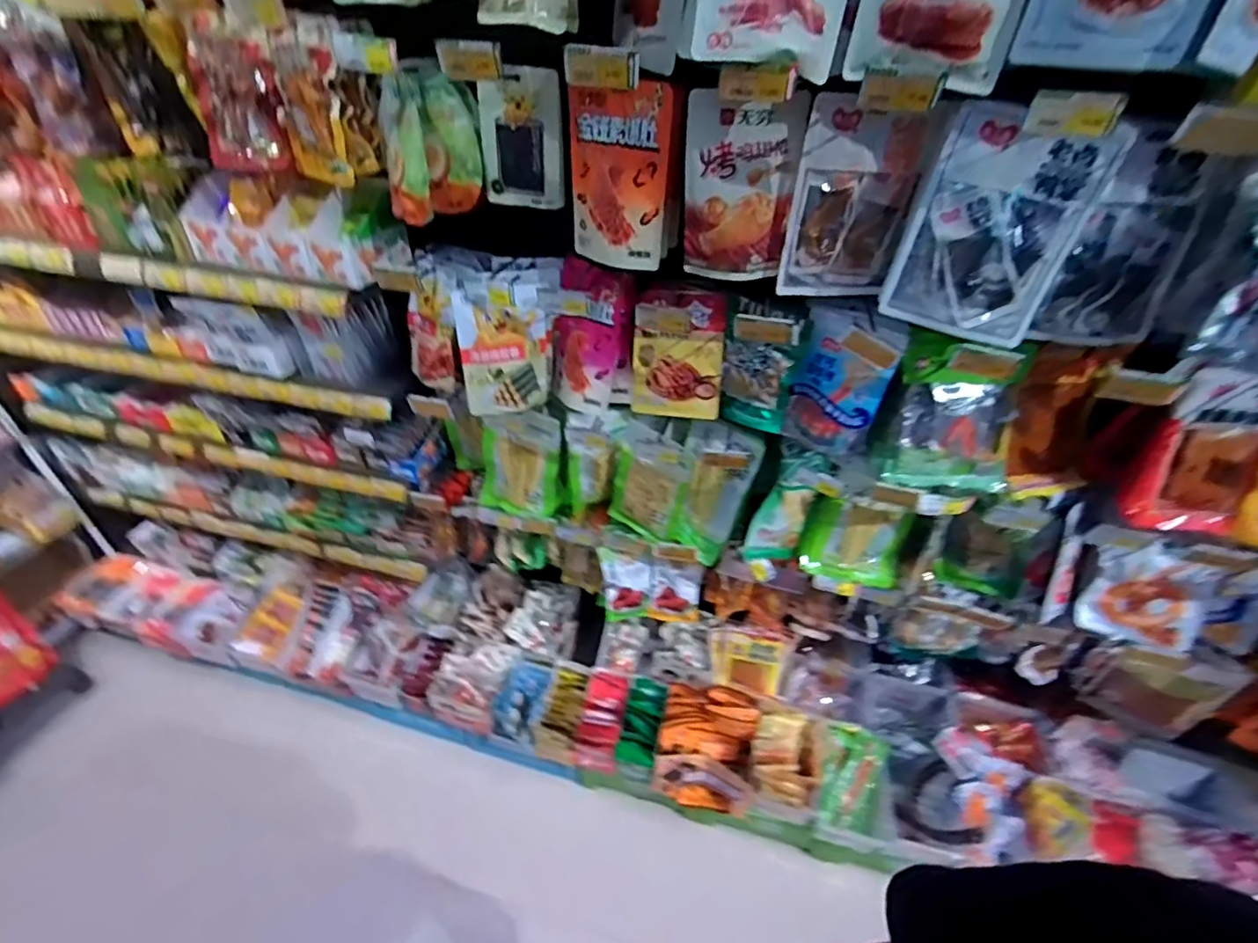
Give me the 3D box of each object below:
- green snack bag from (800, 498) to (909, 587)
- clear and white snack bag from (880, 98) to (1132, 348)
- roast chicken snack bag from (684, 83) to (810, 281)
[{"bbox_3d":[0.439,0.139,1.082,0.186,0.150,0.090,19,41,18],"label":"green snack bag"},{"bbox_3d":[0.485,-0.321,0.741,0.195,0.275,0.061,17,27,8],"label":"clear and white snack bag"},{"bbox_3d":[0.160,-0.410,0.820,0.158,0.248,0.032,3,38,5],"label":"roast chicken snack bag"}]

